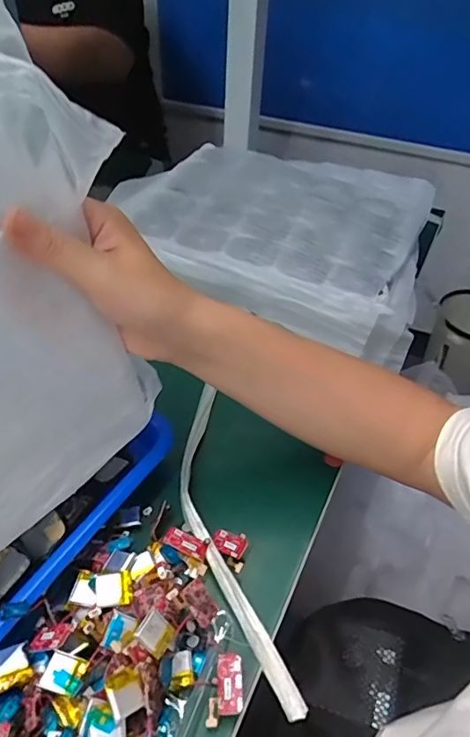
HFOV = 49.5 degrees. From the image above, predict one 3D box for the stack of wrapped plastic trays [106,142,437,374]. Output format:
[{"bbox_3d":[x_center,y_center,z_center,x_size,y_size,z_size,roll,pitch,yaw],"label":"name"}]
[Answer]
[{"bbox_3d":[0.037,-0.151,0.553,0.339,0.087,0.223,19,45,17],"label":"stack of wrapped plastic trays"}]

